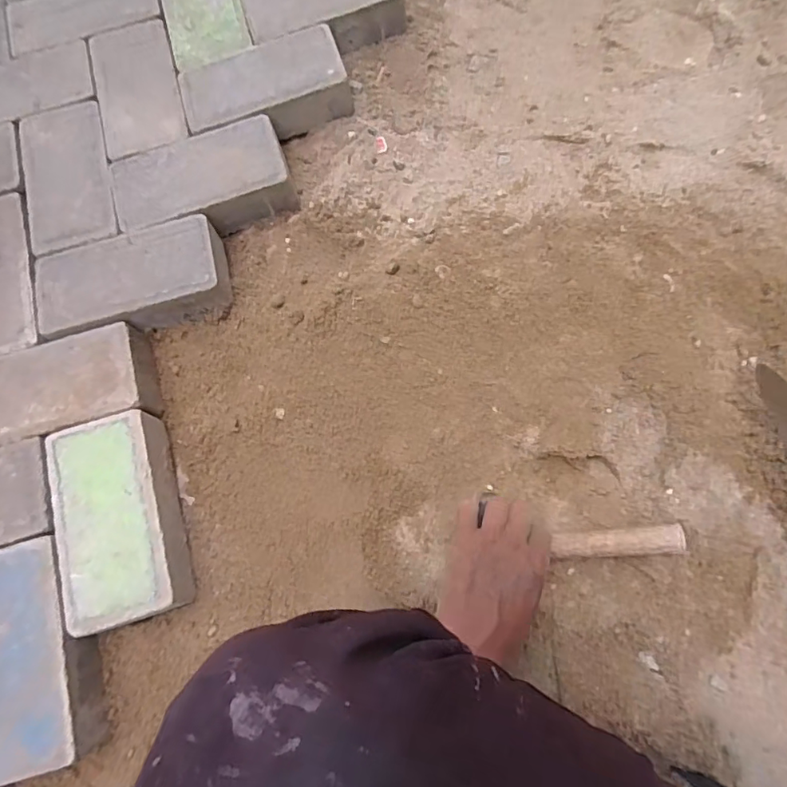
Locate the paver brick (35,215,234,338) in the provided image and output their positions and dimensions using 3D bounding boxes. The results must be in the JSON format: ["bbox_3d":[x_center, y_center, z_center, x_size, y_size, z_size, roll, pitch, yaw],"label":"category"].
[{"bbox_3d":[-0.305,-0.130,0.613,0.206,0.059,0.110,-15,74,-1],"label":"paver brick"}]

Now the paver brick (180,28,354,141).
[{"bbox_3d":[-0.166,-0.396,0.680,0.206,0.060,0.111,-15,74,-1],"label":"paver brick"}]

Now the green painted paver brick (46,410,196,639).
[{"bbox_3d":[-0.289,0.132,0.546,0.109,0.058,0.206,-17,74,-1],"label":"green painted paver brick"}]

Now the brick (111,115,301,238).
[{"bbox_3d":[-0.236,-0.258,0.650,0.209,0.065,0.113,-20,74,-2],"label":"brick"}]

